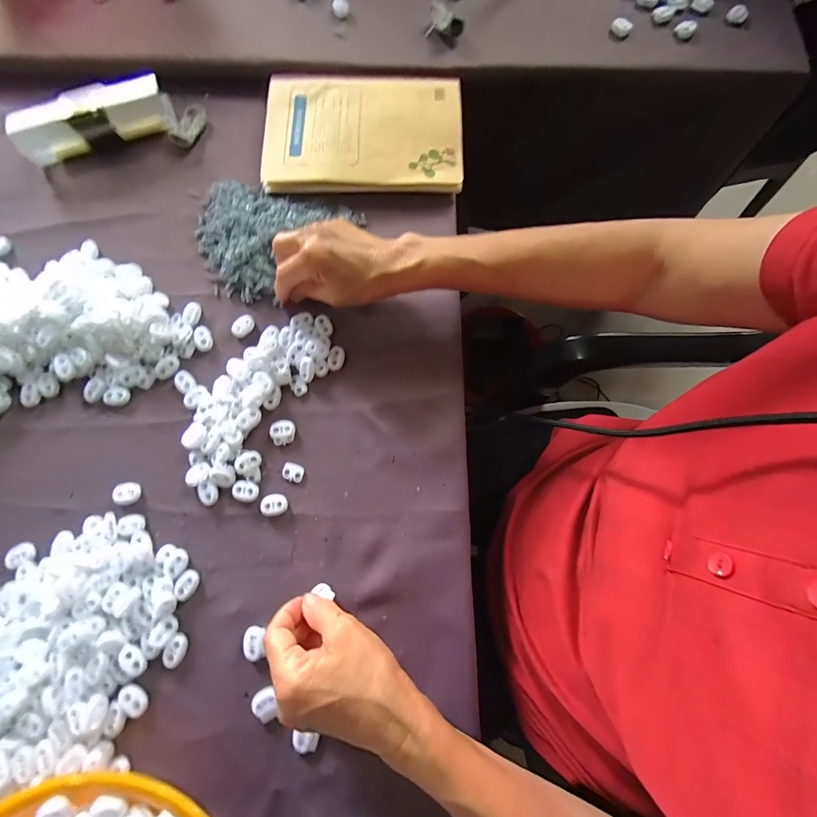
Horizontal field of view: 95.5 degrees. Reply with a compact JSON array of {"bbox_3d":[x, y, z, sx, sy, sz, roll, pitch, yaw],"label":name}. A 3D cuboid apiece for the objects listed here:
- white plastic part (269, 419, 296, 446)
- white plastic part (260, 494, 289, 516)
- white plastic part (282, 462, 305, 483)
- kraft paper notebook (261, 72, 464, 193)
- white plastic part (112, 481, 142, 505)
[{"bbox_3d":[-0.114,0.021,0.337,0.022,0.005,0.023,0,79,0],"label":"white plastic part"},{"bbox_3d":[-0.117,0.084,0.323,0.023,0.004,0.018,-6,79,-1],"label":"white plastic part"},{"bbox_3d":[-0.103,0.056,0.330,0.020,0.004,0.016,19,79,4],"label":"white plastic part"},{"bbox_3d":[-0.049,-0.299,0.393,0.207,0.009,0.146,0,79,0],"label":"kraft paper notebook"},{"bbox_3d":[-0.246,0.074,0.324,0.023,0.006,0.020,1,79,0],"label":"white plastic part"}]

